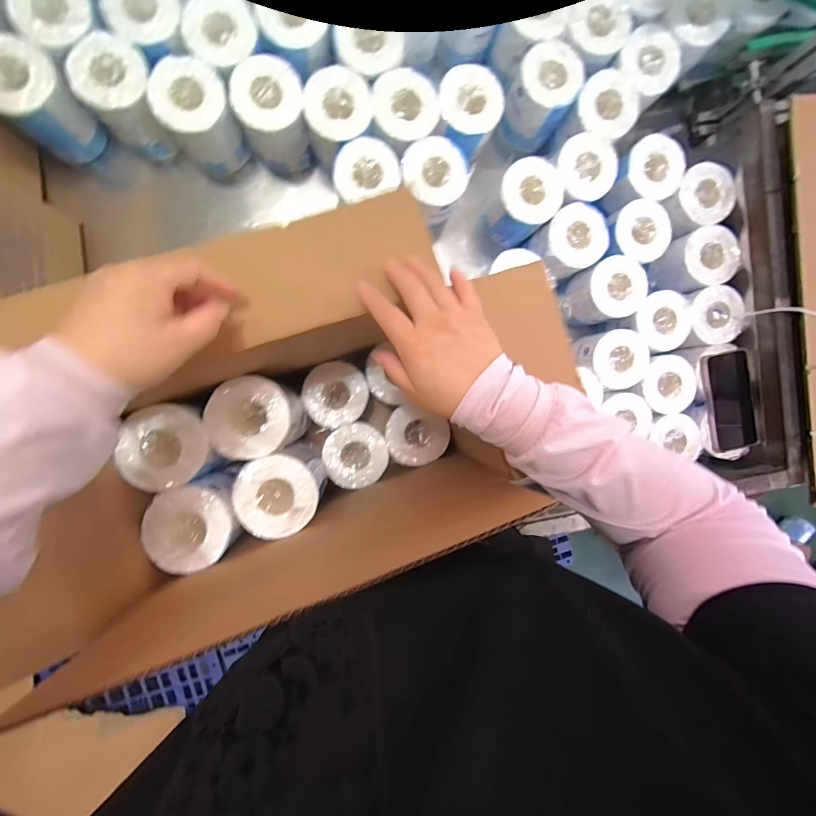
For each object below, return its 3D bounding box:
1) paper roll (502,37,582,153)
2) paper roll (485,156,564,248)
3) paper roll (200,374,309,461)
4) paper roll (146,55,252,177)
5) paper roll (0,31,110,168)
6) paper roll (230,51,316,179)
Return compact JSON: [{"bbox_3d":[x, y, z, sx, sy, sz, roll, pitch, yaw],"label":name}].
[{"bbox_3d":[0.207,-0.493,0.592,0.091,0.113,0.091,-1,94,-7],"label":"paper roll"},{"bbox_3d":[0.185,-0.334,0.606,0.091,0.108,0.094,-1,94,-7],"label":"paper roll"},{"bbox_3d":[-0.194,0.009,0.475,0.094,0.112,0.097,0,94,-6],"label":"paper roll"},{"bbox_3d":[-0.301,-0.422,0.539,0.097,0.101,0.115,-30,97,-4],"label":"paper roll"},{"bbox_3d":[-0.514,-0.426,0.512,0.096,0.108,0.104,-1,94,-7],"label":"paper roll"},{"bbox_3d":[-0.200,-0.438,0.562,0.090,0.121,0.103,-12,96,-6],"label":"paper roll"}]

